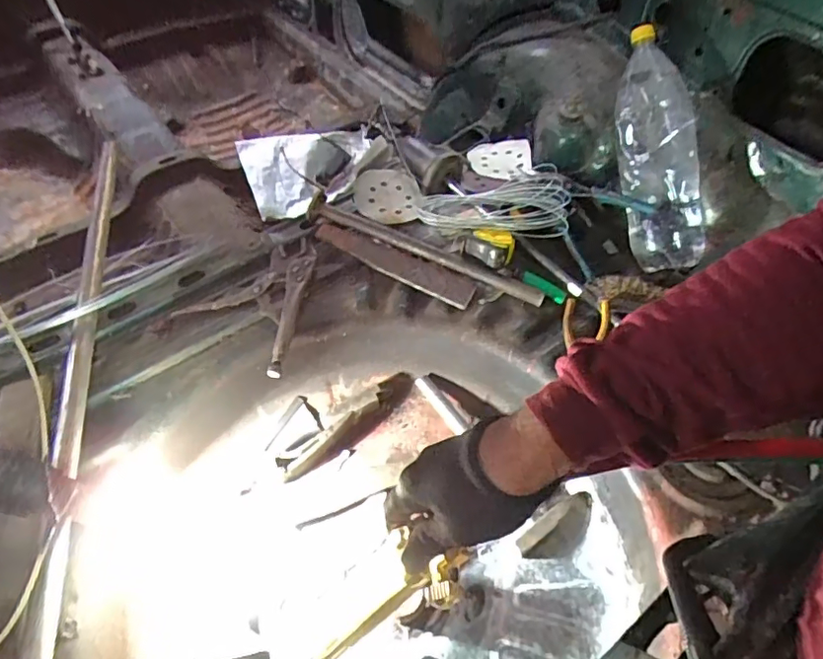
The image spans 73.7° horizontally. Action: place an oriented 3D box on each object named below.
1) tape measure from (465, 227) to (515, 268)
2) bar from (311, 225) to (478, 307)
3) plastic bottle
[{"bbox_3d":[0.117,-0.120,0.799,0.065,0.030,0.052,30,58,15],"label":"tape measure"},{"bbox_3d":[-0.028,-0.099,0.801,0.253,0.007,0.044,24,72,16],"label":"bar"},{"bbox_3d":[0.350,-0.252,0.779,0.125,0.084,0.327,-11,97,-13],"label":"plastic bottle"}]

